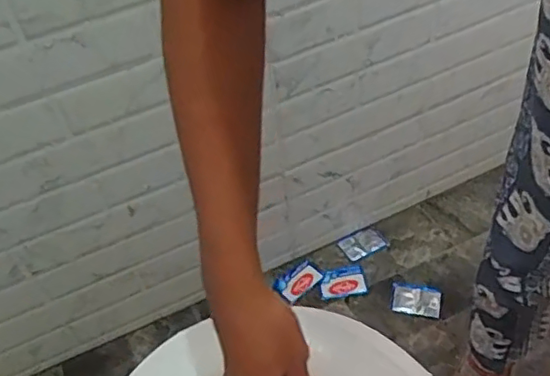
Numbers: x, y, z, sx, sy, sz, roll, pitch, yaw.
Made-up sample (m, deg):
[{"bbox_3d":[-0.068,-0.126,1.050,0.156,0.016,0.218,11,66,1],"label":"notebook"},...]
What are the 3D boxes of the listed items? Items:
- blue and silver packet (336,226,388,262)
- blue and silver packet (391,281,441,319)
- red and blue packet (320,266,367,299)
[{"bbox_3d":[0.181,0.114,1.203,0.094,0.011,0.056,-25,48,-16],"label":"blue and silver packet"},{"bbox_3d":[0.266,0.214,1.101,0.090,0.008,0.064,9,48,16],"label":"blue and silver packet"},{"bbox_3d":[0.133,0.185,1.141,0.087,0.010,0.061,-10,46,-2],"label":"red and blue packet"}]

